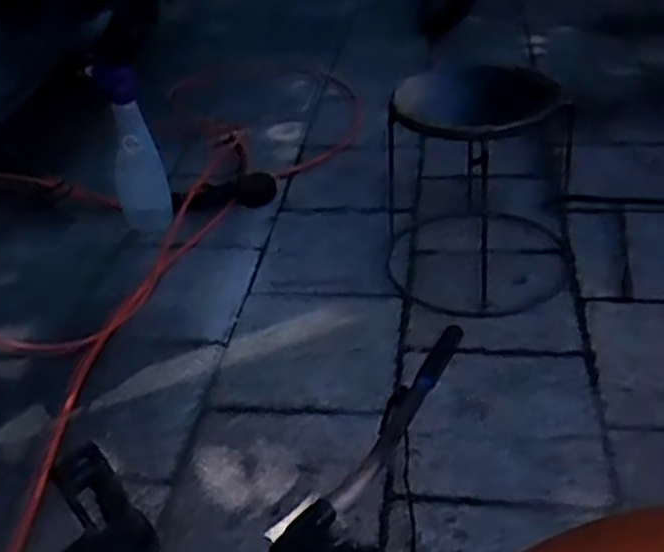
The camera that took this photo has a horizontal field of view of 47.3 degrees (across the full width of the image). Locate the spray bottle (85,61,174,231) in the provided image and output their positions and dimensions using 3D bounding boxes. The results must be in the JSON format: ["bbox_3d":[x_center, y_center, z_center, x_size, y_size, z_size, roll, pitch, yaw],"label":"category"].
[{"bbox_3d":[-0.329,-0.203,1.273,0.078,0.287,0.097,-23,38,-21],"label":"spray bottle"}]

